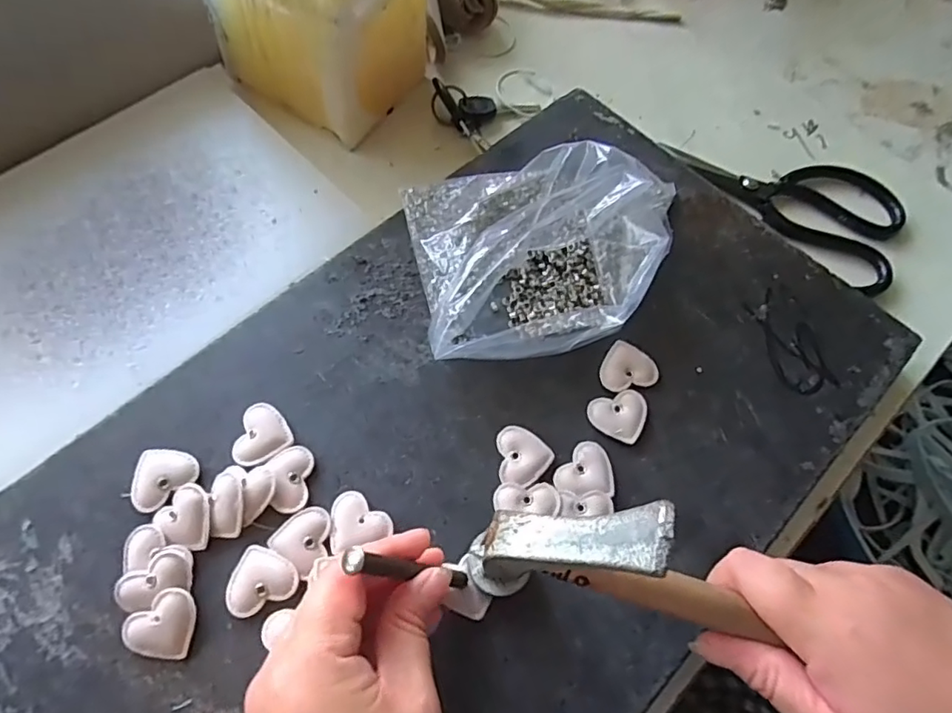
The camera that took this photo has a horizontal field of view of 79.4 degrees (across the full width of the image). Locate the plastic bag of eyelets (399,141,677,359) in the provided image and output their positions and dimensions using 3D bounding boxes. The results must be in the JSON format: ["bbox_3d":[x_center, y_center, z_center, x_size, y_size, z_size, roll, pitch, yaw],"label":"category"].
[{"bbox_3d":[0.051,-0.071,0.351,0.176,0.045,0.136,-8,69,-6],"label":"plastic bag of eyelets"}]

